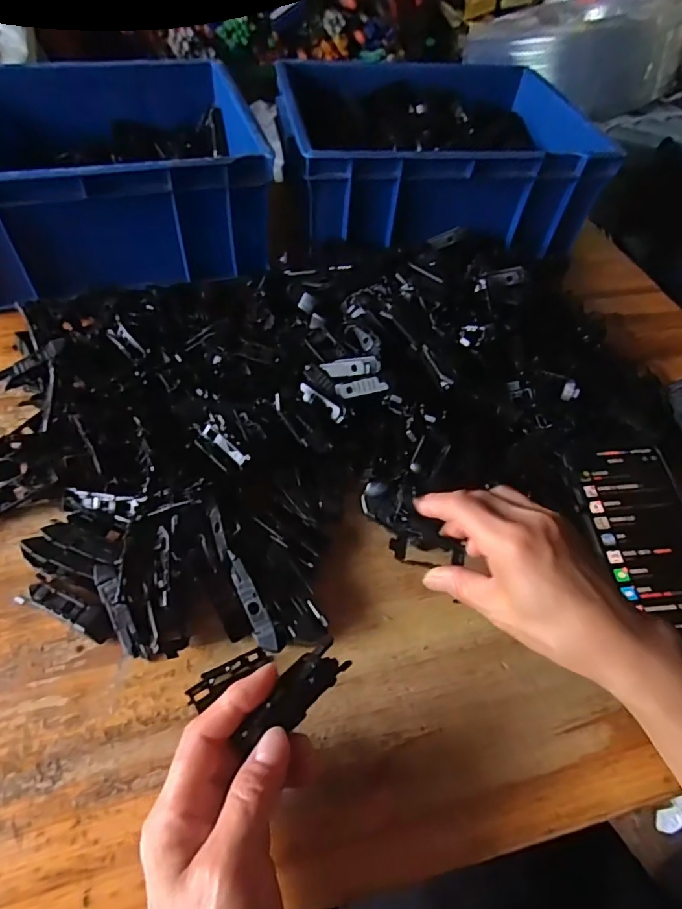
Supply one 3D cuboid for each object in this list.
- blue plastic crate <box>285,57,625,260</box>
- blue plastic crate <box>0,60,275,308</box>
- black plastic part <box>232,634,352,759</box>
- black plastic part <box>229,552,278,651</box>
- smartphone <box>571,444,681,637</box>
[{"bbox_3d":[0.103,-0.365,0.602,0.330,0.102,0.271,-6,54,-9],"label":"blue plastic crate"},{"bbox_3d":[-0.265,-0.299,0.530,0.330,0.113,0.269,-12,55,-14],"label":"blue plastic crate"},{"bbox_3d":[-0.024,0.120,0.252,0.061,0.009,0.022,-42,95,-22],"label":"black plastic part"},{"bbox_3d":[-0.055,0.091,0.312,0.012,0.004,0.064,-22,77,-20],"label":"black plastic part"},{"bbox_3d":[0.225,0.064,0.364,0.077,0.008,0.155,-6,59,-6],"label":"smartphone"}]

